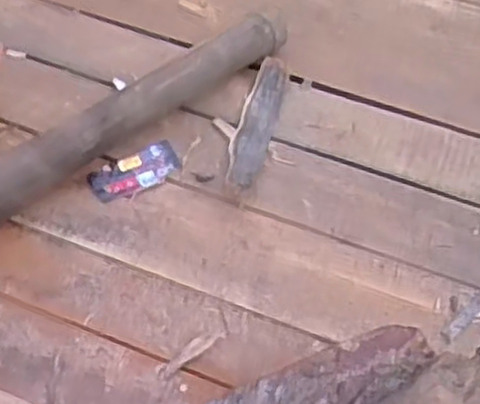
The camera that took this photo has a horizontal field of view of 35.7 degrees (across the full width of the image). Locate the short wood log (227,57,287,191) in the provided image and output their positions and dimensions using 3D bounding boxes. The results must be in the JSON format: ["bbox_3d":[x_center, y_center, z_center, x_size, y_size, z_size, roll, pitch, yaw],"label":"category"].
[{"bbox_3d":[0.022,-0.103,0.970,0.047,0.023,0.245,13,48,5],"label":"short wood log"}]

